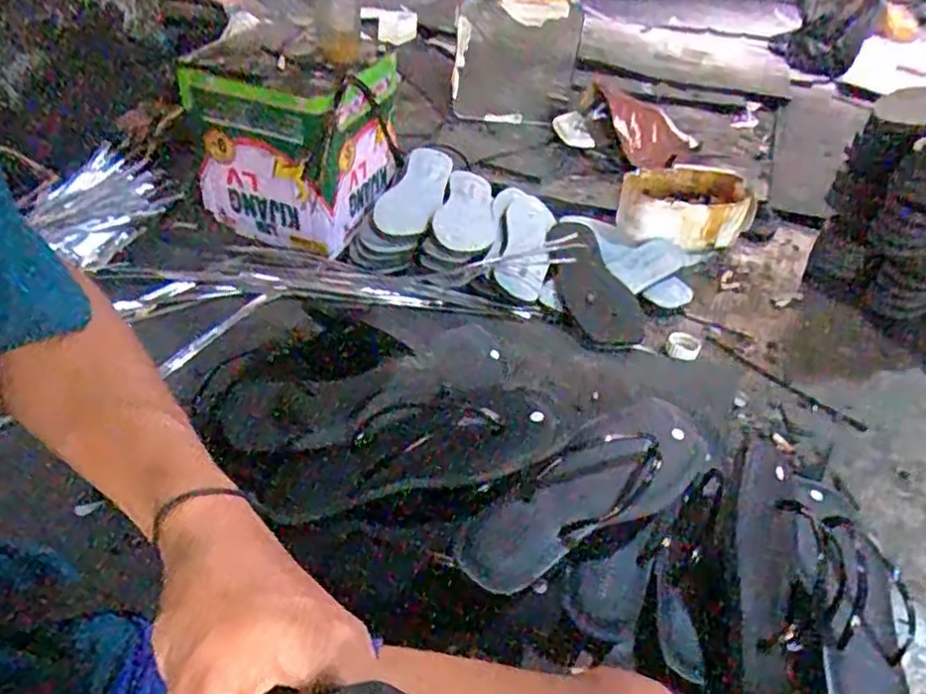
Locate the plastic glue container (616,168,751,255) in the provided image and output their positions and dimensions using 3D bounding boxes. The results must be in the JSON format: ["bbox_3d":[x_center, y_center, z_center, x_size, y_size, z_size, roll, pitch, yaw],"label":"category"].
[{"bbox_3d":[0.349,-0.216,1.085,0.202,0.099,0.146,15,41,16],"label":"plastic glue container"}]

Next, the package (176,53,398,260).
[{"bbox_3d":[-0.240,-0.285,0.978,0.225,0.216,0.173,15,41,16],"label":"package"}]

